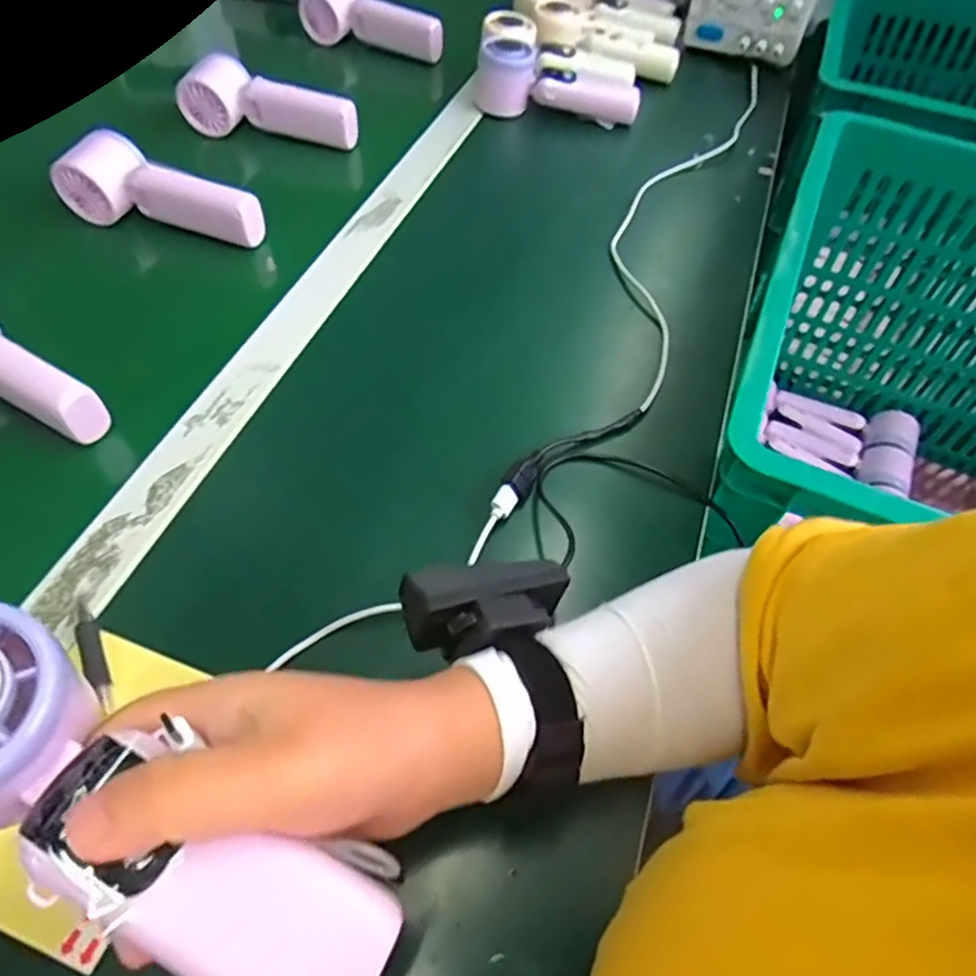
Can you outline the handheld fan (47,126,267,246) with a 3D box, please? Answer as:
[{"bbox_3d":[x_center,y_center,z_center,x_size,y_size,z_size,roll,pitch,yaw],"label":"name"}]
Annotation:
[{"bbox_3d":[-0.266,-0.235,0.533,0.160,0.046,0.057,24,58,12],"label":"handheld fan"}]

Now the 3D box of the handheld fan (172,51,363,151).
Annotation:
[{"bbox_3d":[-0.209,-0.365,0.638,0.170,0.056,0.052,15,56,7],"label":"handheld fan"}]

